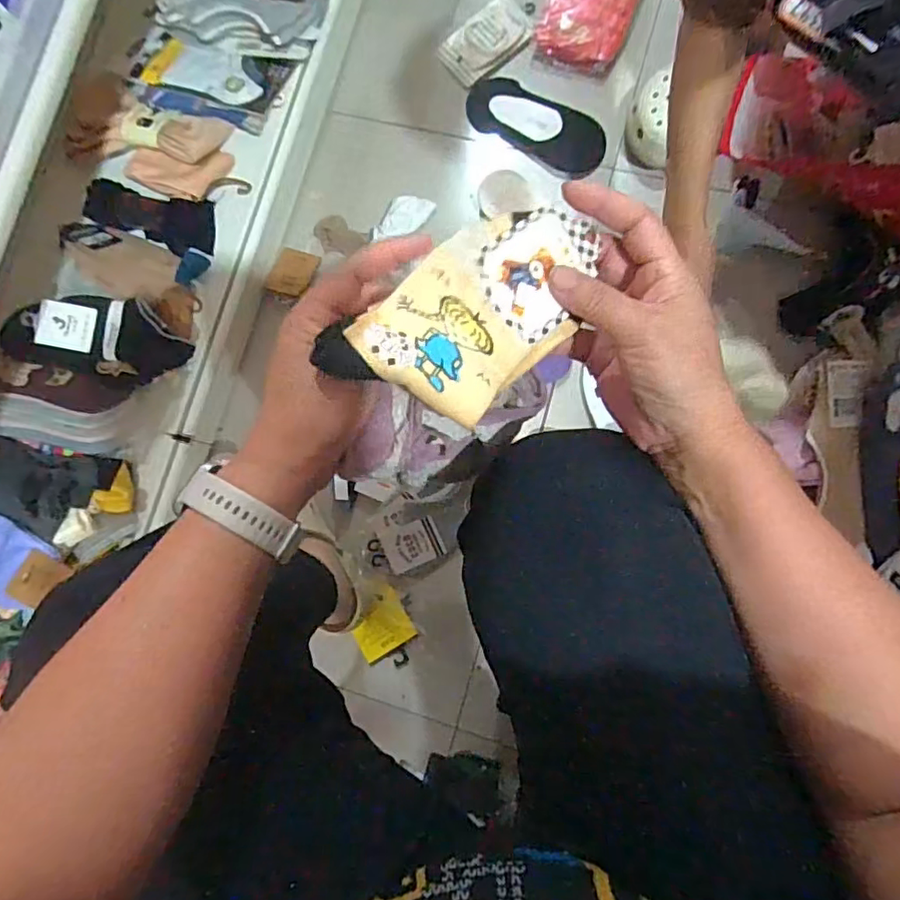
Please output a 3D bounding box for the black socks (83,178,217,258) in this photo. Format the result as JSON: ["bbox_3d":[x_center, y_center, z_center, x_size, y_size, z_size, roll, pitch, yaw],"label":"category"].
[{"bbox_3d":[-0.388,-0.299,0.760,0.164,0.038,0.074,11,86,7],"label":"black socks"}]

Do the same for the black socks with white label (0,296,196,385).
[{"bbox_3d":[-0.442,-0.142,0.743,0.221,0.044,0.101,11,86,7],"label":"black socks with white label"}]

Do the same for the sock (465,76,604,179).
[{"bbox_3d":[0.129,-0.481,0.869,0.217,0.013,0.092,36,89,8],"label":"sock"}]

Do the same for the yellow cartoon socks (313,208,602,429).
[{"bbox_3d":[0.015,-0.073,0.318,0.154,0.025,0.080,-39,97,-19],"label":"yellow cartoon socks"}]

